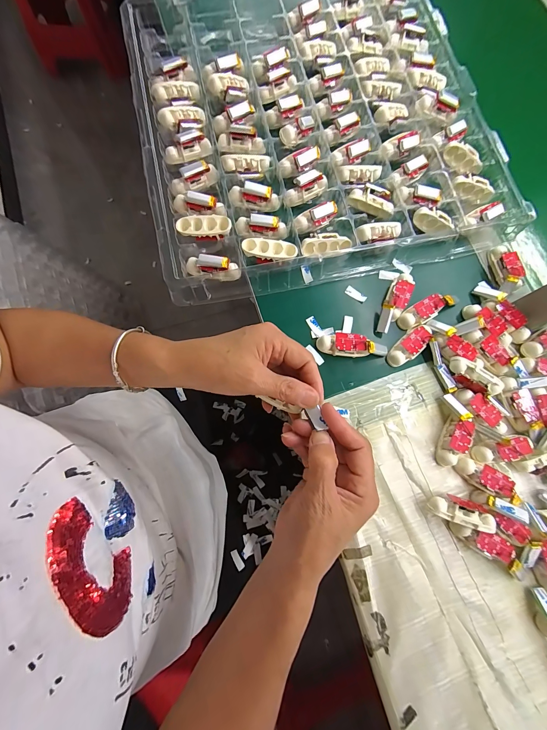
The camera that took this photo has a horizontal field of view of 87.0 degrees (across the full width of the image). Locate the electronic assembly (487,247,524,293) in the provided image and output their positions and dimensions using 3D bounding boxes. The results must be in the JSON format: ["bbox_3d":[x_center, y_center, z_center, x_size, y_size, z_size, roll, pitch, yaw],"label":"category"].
[{"bbox_3d":[0.292,-0.122,0.361,0.024,0.020,0.061,-7,78,-5],"label":"electronic assembly"}]

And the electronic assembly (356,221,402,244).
[{"bbox_3d":[0.133,-0.164,0.355,0.061,0.015,0.019,-12,79,-14],"label":"electronic assembly"}]

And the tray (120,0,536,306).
[{"bbox_3d":[0.053,-0.347,0.396,0.464,0.036,0.480,-11,79,-6],"label":"tray"}]

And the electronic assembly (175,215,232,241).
[{"bbox_3d":[-0.083,-0.166,0.351,0.063,0.020,0.024,5,77,-2],"label":"electronic assembly"}]

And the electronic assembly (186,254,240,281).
[{"bbox_3d":[-0.075,-0.116,0.342,0.065,0.024,0.020,9,77,-1],"label":"electronic assembly"}]

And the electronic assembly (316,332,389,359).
[{"bbox_3d":[0.092,-0.023,0.336,0.080,0.017,0.025,6,77,-2],"label":"electronic assembly"}]

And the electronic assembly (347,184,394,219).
[{"bbox_3d":[0.125,-0.211,0.367,0.060,0.017,0.026,12,80,-10],"label":"electronic assembly"}]

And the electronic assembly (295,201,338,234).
[{"bbox_3d":[0.053,-0.184,0.358,0.059,0.018,0.022,-26,80,-8],"label":"electronic assembly"}]

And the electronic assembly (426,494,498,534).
[{"bbox_3d":[0.194,0.151,0.296,0.064,0.023,0.025,15,77,0],"label":"electronic assembly"}]

